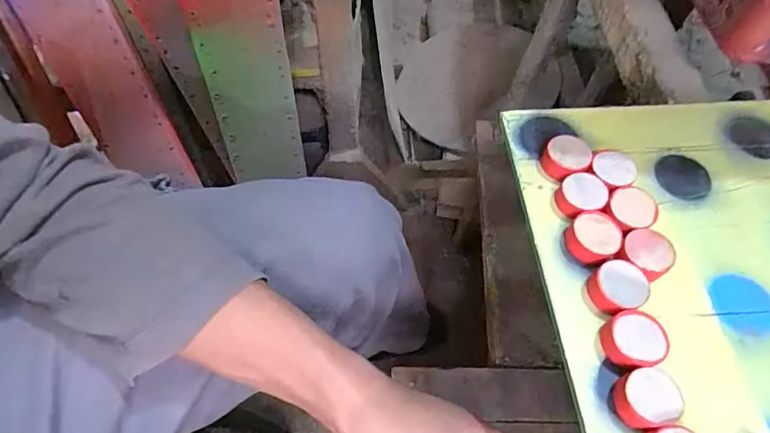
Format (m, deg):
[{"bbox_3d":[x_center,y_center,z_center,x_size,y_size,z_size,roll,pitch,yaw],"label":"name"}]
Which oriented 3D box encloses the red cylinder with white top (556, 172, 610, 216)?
[{"bbox_3d":[0.093,-0.009,0.229,0.024,0.009,0.020,-38,69,-19],"label":"red cylinder with white top"}]

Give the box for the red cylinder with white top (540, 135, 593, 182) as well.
[{"bbox_3d":[0.090,-0.029,0.240,0.024,0.012,0.020,-36,69,-18],"label":"red cylinder with white top"}]

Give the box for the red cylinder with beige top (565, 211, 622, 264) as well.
[{"bbox_3d":[0.095,0.010,0.219,0.024,0.011,0.021,-37,69,-19],"label":"red cylinder with beige top"}]

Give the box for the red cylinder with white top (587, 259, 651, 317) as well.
[{"bbox_3d":[0.100,0.031,0.206,0.022,0.012,0.021,-14,64,-9],"label":"red cylinder with white top"}]

